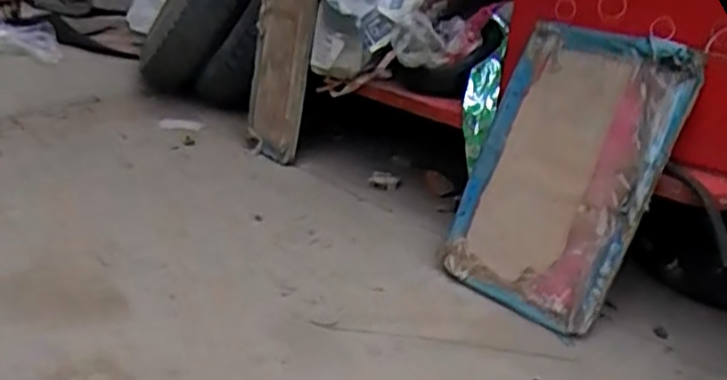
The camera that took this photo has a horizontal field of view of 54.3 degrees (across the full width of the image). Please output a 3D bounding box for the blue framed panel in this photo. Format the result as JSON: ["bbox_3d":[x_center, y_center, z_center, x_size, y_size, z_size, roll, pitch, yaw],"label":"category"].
[{"bbox_3d":[0.316,-0.028,1.145,0.295,0.452,0.046,26,10,32],"label":"blue framed panel"}]

